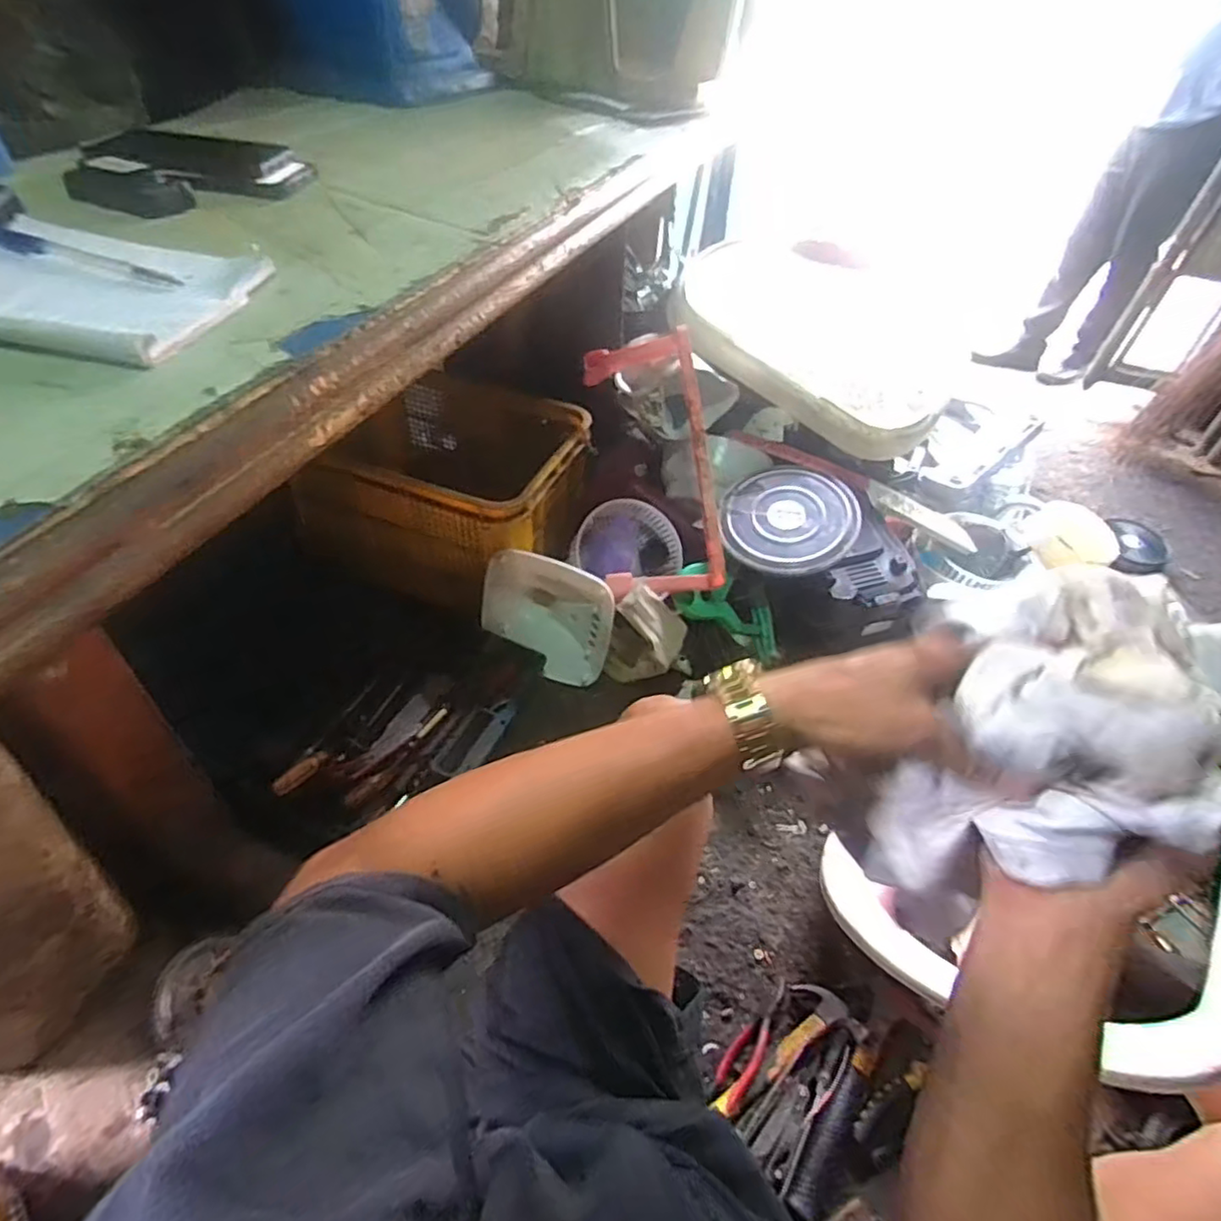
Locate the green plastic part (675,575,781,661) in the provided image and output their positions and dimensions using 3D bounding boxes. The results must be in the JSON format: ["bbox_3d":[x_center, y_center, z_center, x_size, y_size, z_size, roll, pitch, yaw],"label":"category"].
[{"bbox_3d":[0.223,0.001,1.202,0.232,0.077,0.079,28,45,-14],"label":"green plastic part"}]

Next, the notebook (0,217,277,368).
[{"bbox_3d":[-0.364,-0.222,0.453,0.194,0.024,0.153,8,47,3],"label":"notebook"}]

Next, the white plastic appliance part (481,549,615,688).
[{"bbox_3d":[-0.120,-0.002,1.168,0.254,0.187,0.100,30,52,23],"label":"white plastic appliance part"}]

